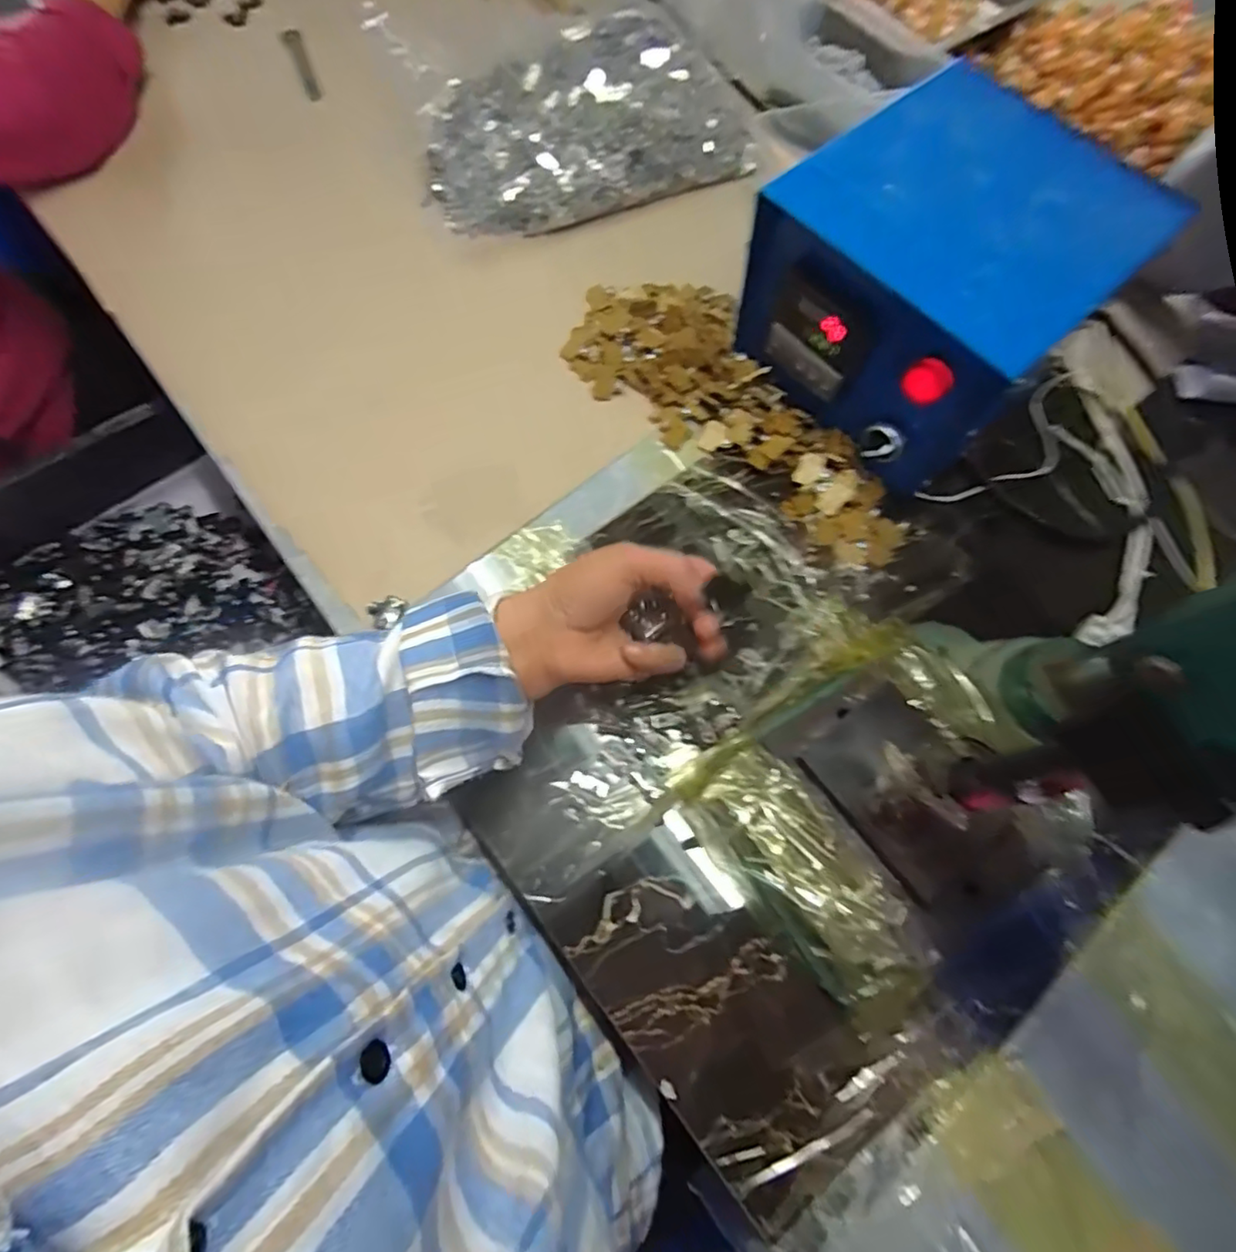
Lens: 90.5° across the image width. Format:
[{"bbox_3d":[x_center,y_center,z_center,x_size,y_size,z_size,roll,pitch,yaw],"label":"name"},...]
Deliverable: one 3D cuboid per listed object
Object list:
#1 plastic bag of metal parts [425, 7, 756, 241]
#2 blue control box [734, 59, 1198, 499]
[{"bbox_3d":[-0.036,-0.458,0.557,0.287,0.072,0.165,-23,72,-12],"label":"plastic bag of metal parts"},{"bbox_3d":[0.211,-0.223,0.435,0.180,0.163,0.182,-38,75,-15],"label":"blue control box"}]

